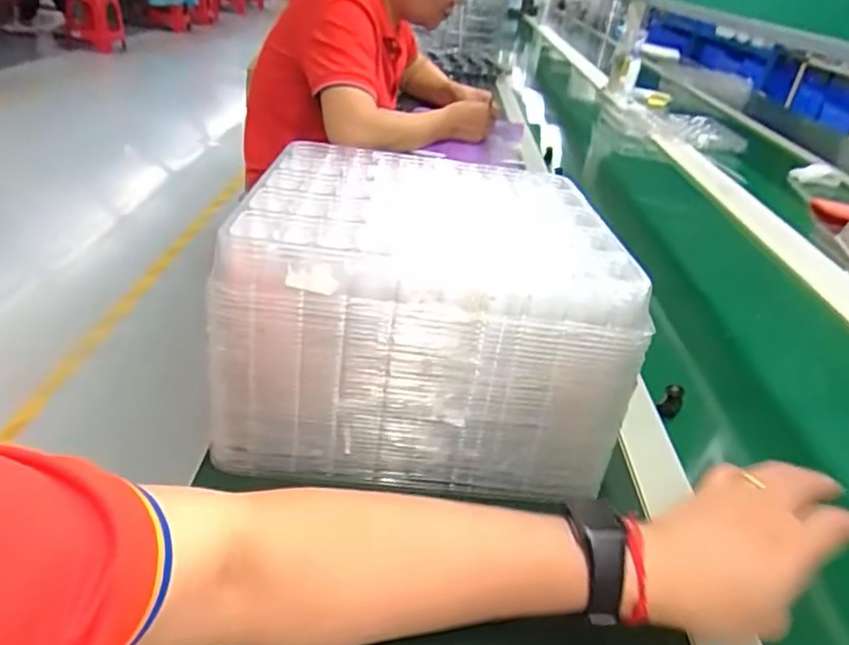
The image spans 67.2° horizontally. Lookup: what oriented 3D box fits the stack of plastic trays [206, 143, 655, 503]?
[{"bbox_3d":[-0.002,-0.026,0.487,0.261,0.163,0.257,6,30,-6],"label":"stack of plastic trays"}]

